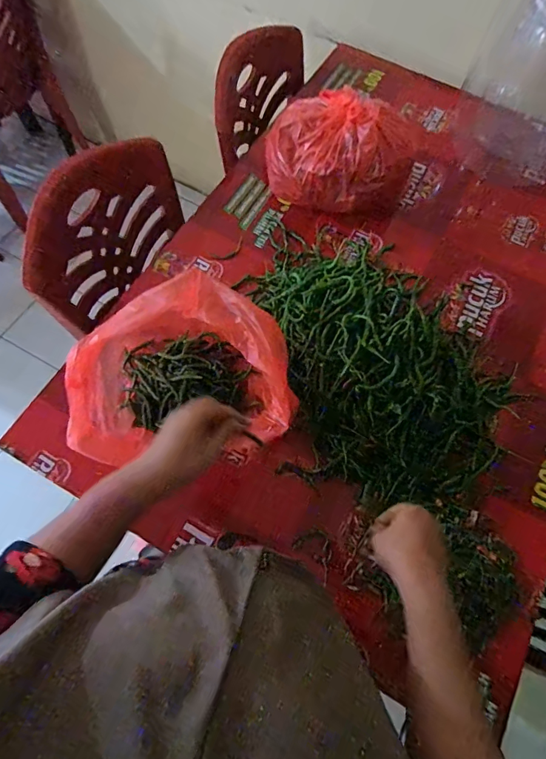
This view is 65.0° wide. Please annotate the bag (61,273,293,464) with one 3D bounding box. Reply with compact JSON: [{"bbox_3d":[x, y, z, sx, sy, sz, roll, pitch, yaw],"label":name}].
[{"bbox_3d":[-0.128,-0.012,0.616,0.281,0.180,0.226,-11,67,-6],"label":"bag"}]

